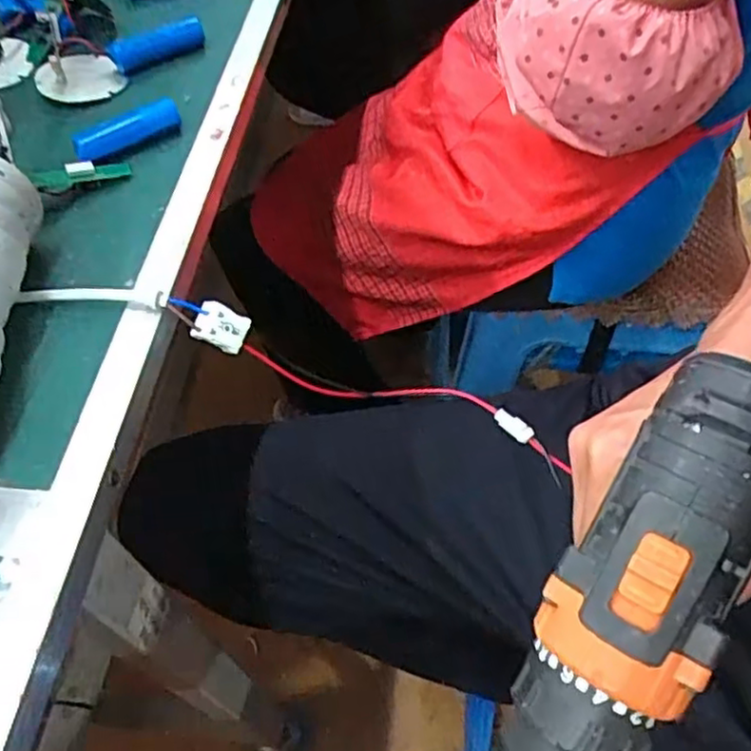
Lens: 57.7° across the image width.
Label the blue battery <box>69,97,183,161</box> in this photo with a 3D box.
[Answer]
[{"bbox_3d":[-0.157,-0.157,0.431,0.068,0.019,0.015,-26,59,-15],"label":"blue battery"}]

